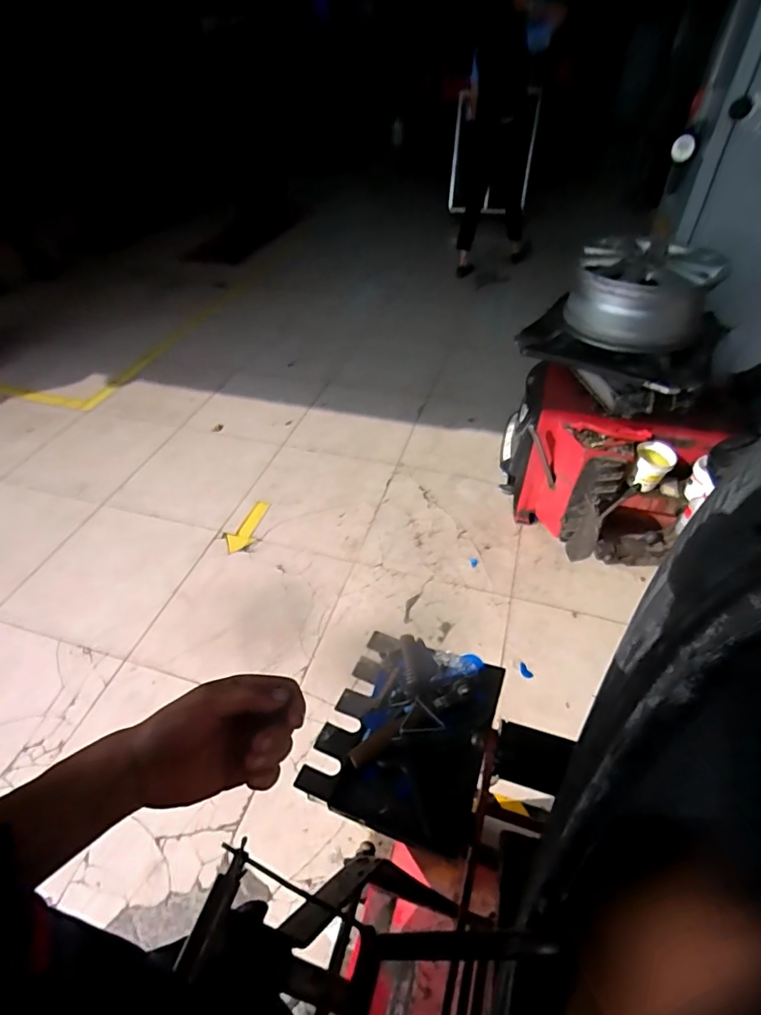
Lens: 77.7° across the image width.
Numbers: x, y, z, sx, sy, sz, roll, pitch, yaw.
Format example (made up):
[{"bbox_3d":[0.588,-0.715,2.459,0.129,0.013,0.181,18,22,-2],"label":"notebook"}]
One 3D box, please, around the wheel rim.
[{"bbox_3d":[0.791,-0.676,1.501,0.366,0.220,0.371,10,47,12],"label":"wheel rim"}]

